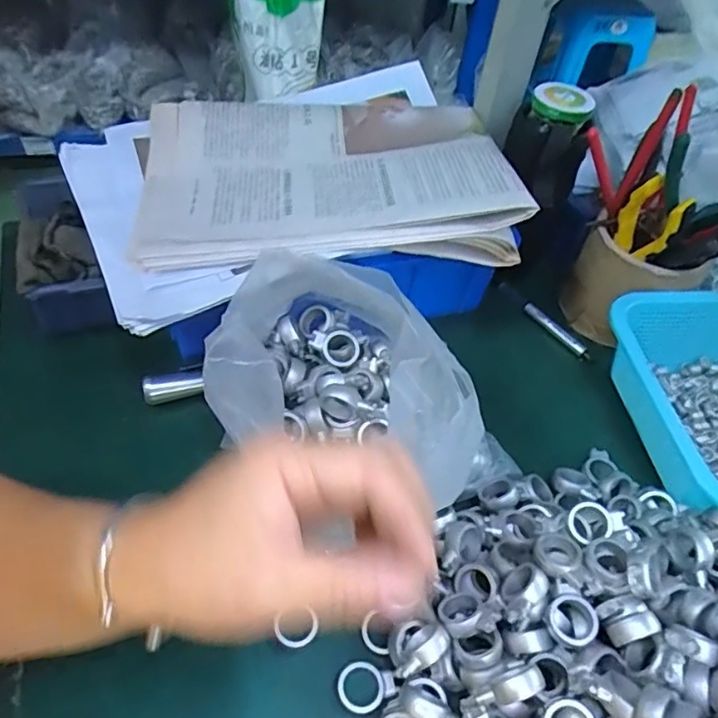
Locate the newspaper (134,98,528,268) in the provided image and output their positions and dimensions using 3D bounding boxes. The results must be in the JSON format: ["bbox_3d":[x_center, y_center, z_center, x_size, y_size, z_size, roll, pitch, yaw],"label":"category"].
[{"bbox_3d":[-0.030,-0.151,0.457,0.276,0.046,0.193,-3,50,-9],"label":"newspaper"}]

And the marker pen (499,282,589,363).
[{"bbox_3d":[0.169,-0.035,0.532,0.016,0.014,0.104,-29,59,-29],"label":"marker pen"}]

